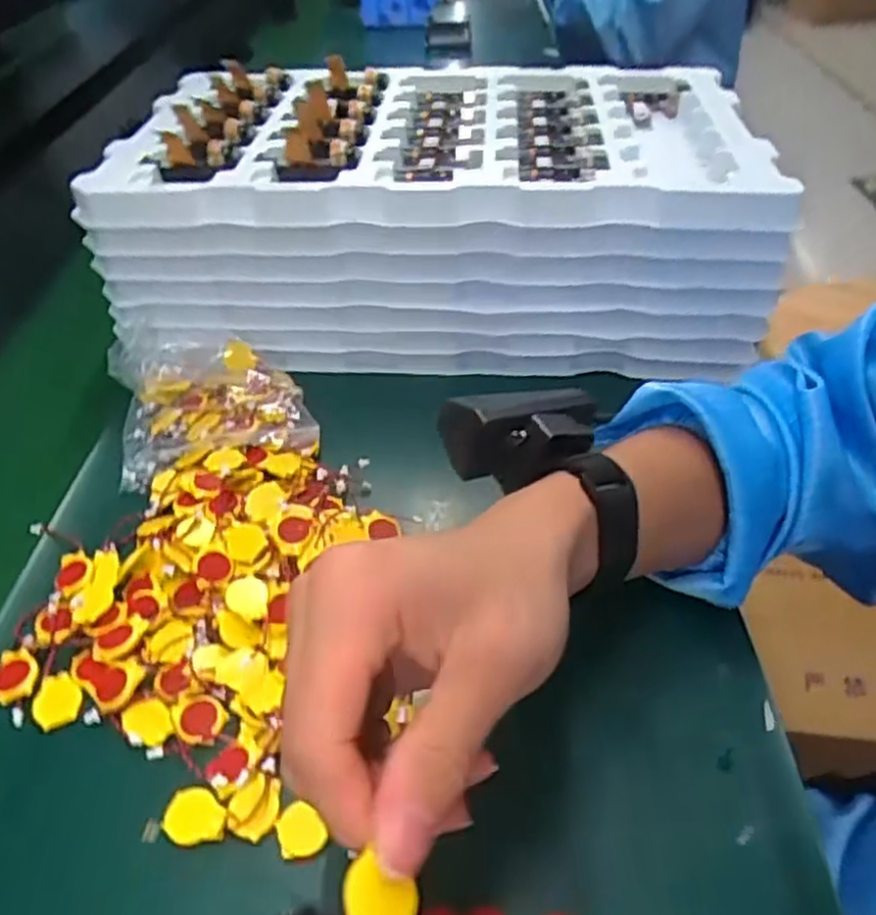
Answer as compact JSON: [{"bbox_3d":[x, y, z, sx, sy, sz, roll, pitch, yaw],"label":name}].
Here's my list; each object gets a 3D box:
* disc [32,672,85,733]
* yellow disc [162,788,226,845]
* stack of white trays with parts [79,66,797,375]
[{"bbox_3d":[-0.168,0.106,0.316,0.027,0.004,0.020,32,54,32],"label":"disc"},{"bbox_3d":[-0.094,0.139,0.280,0.025,0.004,0.020,4,44,9],"label":"yellow disc"},{"bbox_3d":[-0.002,-0.186,0.527,0.424,0.119,0.231,1,43,4],"label":"stack of white trays with parts"}]

